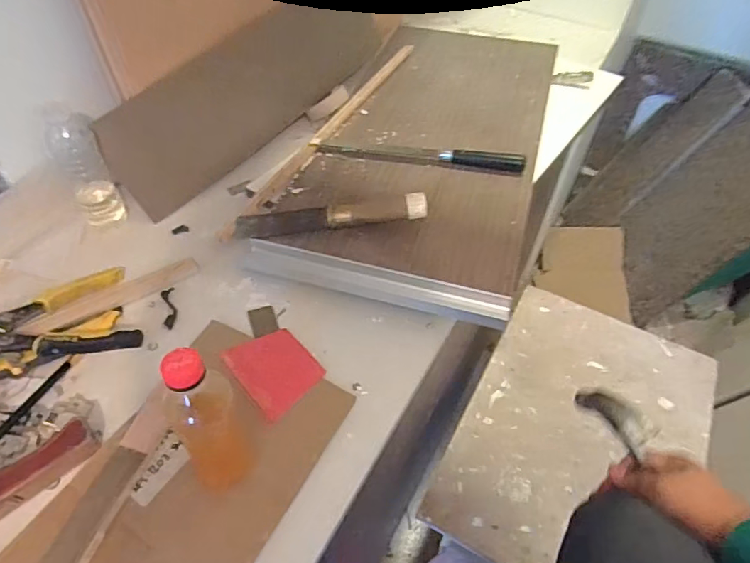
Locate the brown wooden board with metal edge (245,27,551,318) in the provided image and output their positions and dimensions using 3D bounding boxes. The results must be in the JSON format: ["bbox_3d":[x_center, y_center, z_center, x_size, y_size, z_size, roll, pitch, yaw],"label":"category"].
[{"bbox_3d":[0.093,-0.253,0.855,0.361,0.044,0.721,13,50,10],"label":"brown wooden board with metal edge"}]

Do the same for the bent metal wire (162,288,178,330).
[{"bbox_3d":[-0.257,0.035,0.633,0.016,0.006,0.062,-11,51,-11],"label":"bent metal wire"}]

